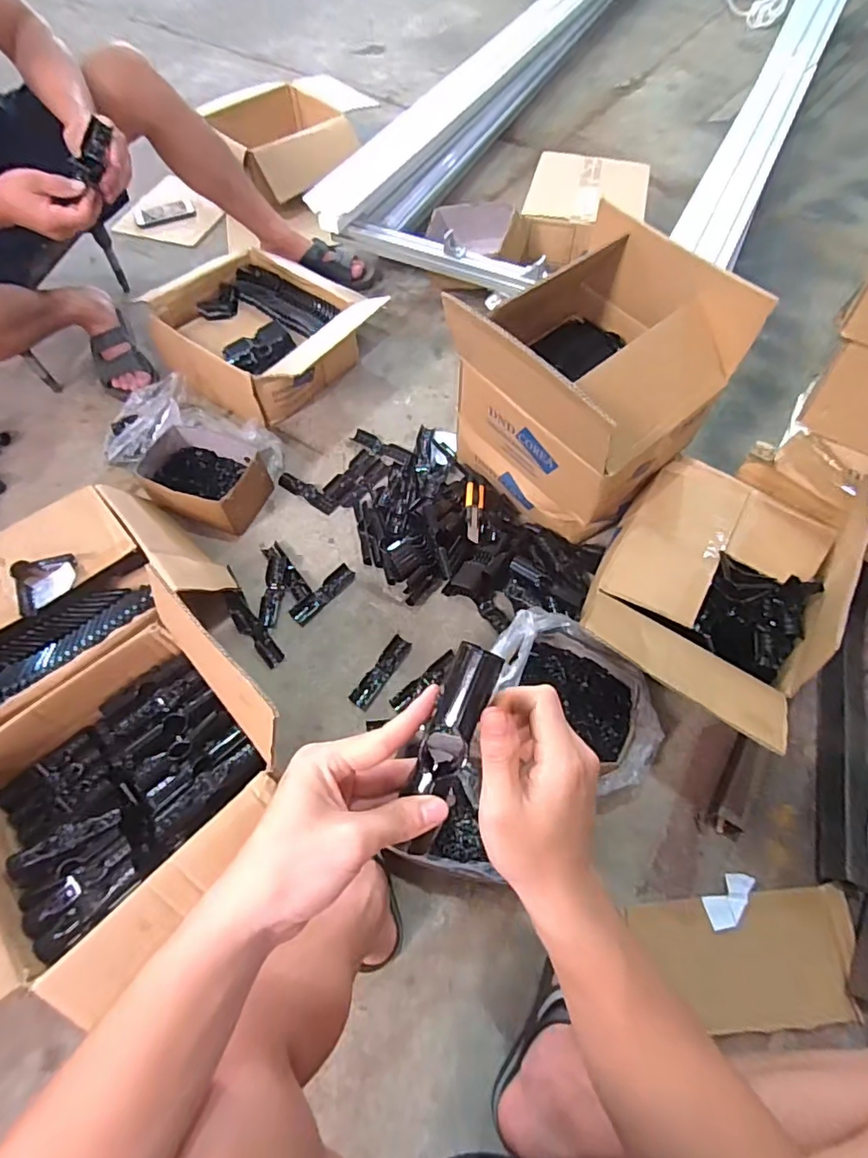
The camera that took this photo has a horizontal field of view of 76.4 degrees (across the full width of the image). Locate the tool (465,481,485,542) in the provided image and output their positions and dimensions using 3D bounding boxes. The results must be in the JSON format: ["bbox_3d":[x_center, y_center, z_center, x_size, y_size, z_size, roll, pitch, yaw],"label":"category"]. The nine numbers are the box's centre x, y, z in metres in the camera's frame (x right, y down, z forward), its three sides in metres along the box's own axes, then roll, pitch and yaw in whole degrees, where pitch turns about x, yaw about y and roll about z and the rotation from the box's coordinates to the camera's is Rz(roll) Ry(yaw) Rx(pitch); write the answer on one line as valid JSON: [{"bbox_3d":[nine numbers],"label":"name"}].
[{"bbox_3d":[0.071,-0.124,0.965,0.033,0.017,0.158,4,47,2],"label":"tool"}]

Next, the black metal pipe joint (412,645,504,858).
[{"bbox_3d":[0.008,0.105,0.346,0.029,0.023,0.130,20,90,11],"label":"black metal pipe joint"}]

